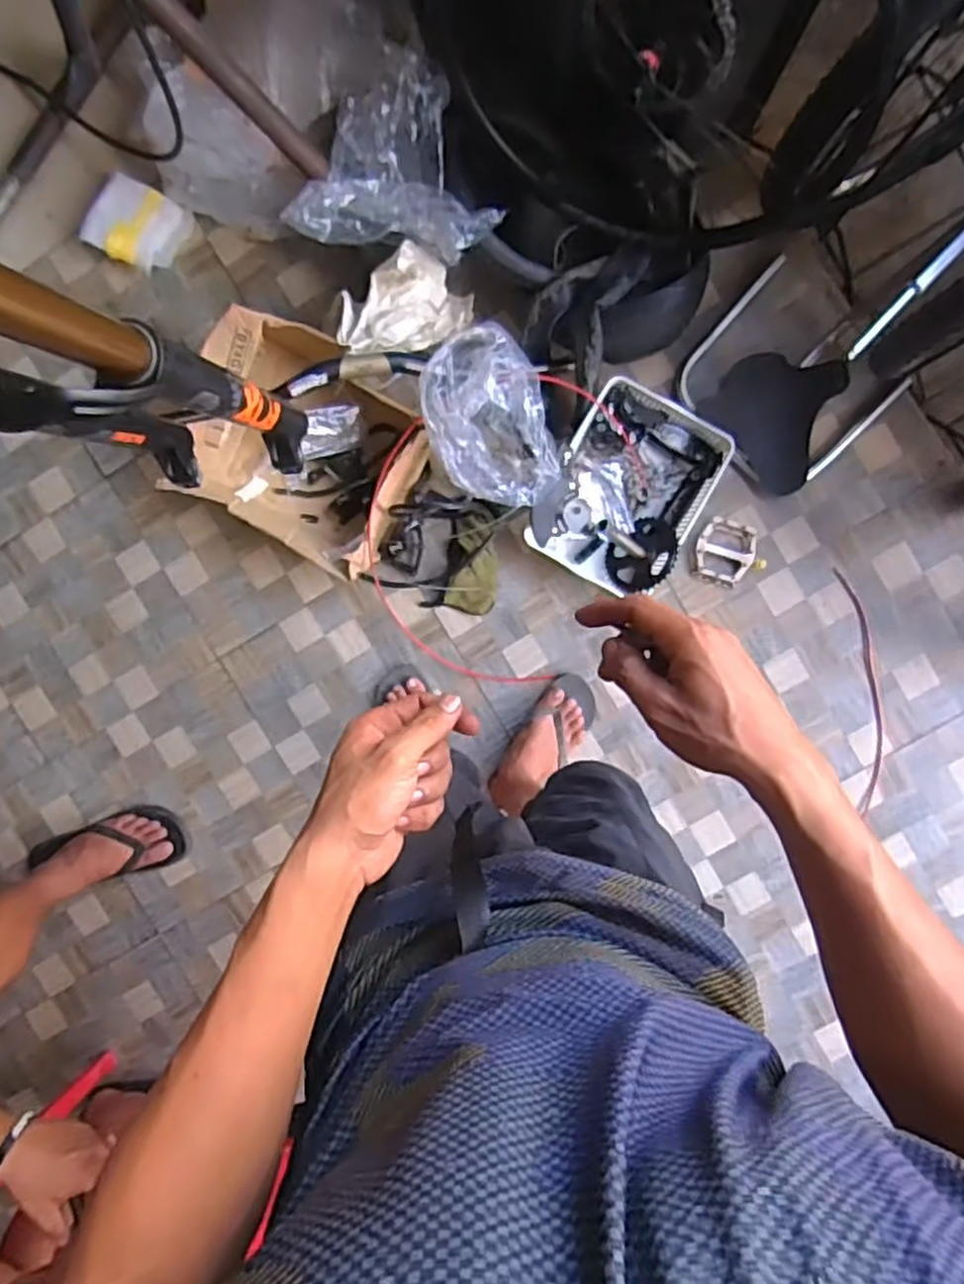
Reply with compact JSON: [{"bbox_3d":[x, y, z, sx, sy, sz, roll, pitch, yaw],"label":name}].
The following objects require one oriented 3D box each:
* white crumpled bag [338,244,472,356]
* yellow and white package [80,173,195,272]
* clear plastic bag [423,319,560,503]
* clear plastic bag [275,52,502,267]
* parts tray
[{"bbox_3d":[-0.137,-0.572,1.265,0.233,0.162,0.113,-32,91,3],"label":"white crumpled bag"},{"bbox_3d":[-0.616,-0.745,1.319,0.151,0.064,0.136,27,95,0],"label":"yellow and white package"},{"bbox_3d":[0.013,-0.342,1.176,0.185,0.189,0.255,-28,92,4],"label":"clear plastic bag"},{"bbox_3d":[-0.126,-0.758,1.137,0.316,0.099,0.287,3,94,2],"label":"clear plastic bag"},{"bbox_3d":[0.263,-0.267,1.298,0.262,0.084,0.332,27,93,0],"label":"parts tray"}]

